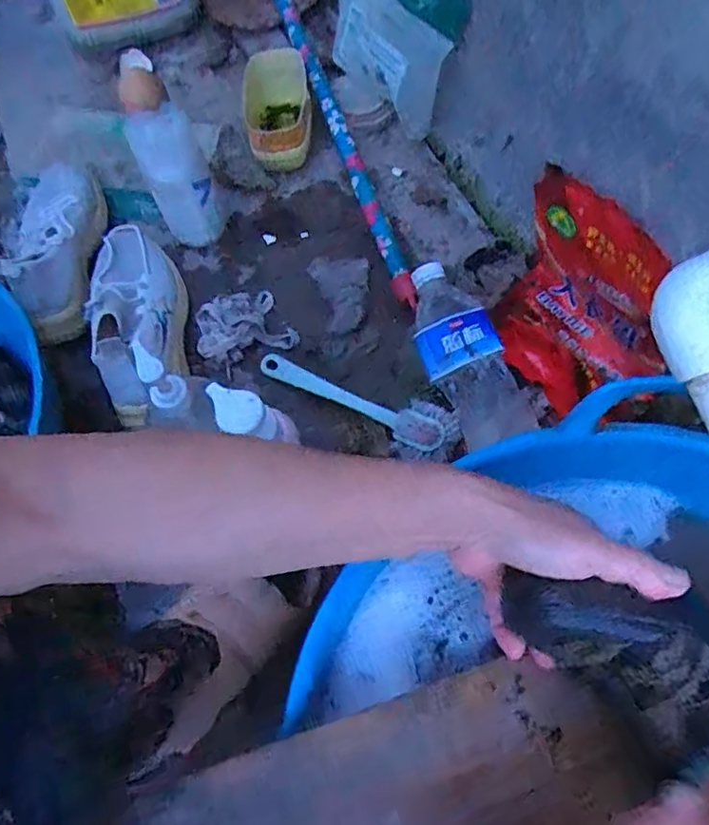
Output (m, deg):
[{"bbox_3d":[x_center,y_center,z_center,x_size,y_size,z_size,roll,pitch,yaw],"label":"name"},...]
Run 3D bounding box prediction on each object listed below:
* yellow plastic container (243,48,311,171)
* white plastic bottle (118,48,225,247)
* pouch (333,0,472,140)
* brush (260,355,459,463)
[{"bbox_3d":[-0.094,-0.371,0.741,0.080,0.067,0.150,-10,64,-1],"label":"yellow plastic container"},{"bbox_3d":[-0.189,-0.259,0.610,0.066,0.212,0.051,-21,65,-7],"label":"white plastic bottle"},{"bbox_3d":[0.042,-0.448,0.702,0.046,0.167,0.217,-28,65,-21],"label":"pouch"},{"bbox_3d":[0.000,-0.012,0.582,0.206,0.031,0.051,25,68,15],"label":"brush"}]

